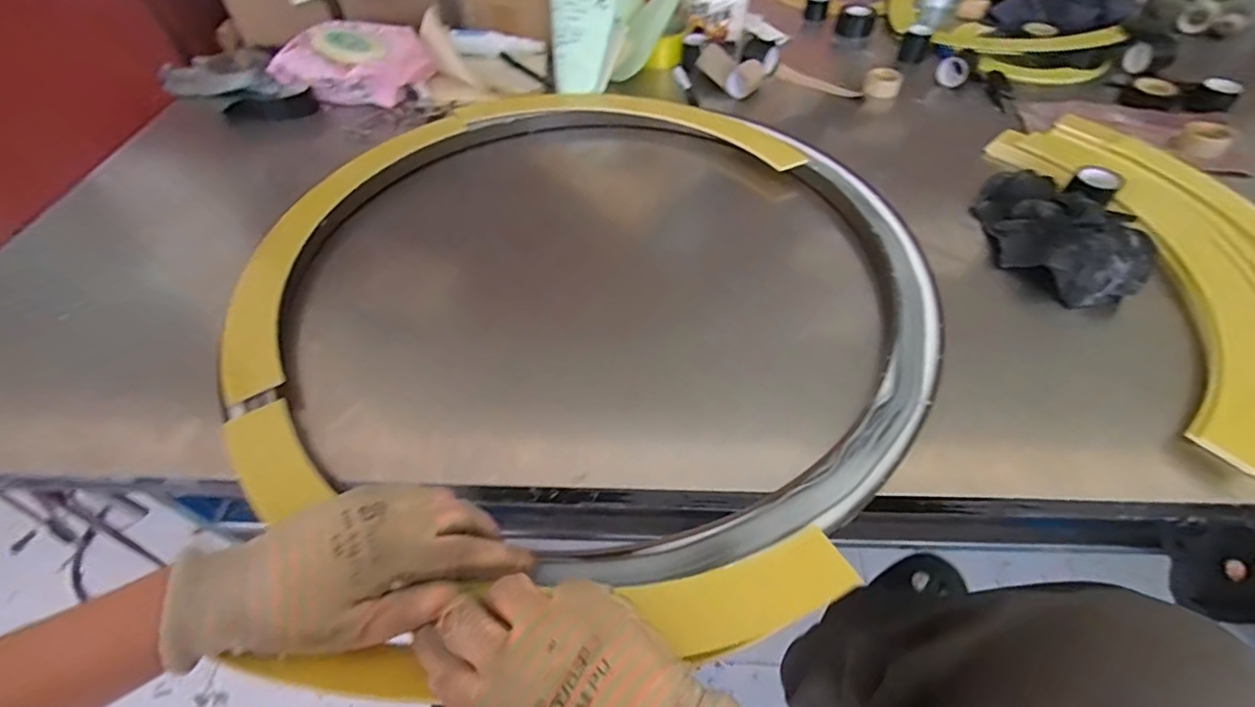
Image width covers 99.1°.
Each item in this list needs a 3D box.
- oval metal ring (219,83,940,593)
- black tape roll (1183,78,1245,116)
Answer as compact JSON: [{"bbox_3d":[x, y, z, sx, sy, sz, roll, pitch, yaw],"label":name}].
[{"bbox_3d":[-0.039,-0.089,0.538,0.604,0.052,0.642,-9,51,-4],"label":"oval metal ring"},{"bbox_3d":[0.733,-0.323,0.666,0.043,0.025,0.042,-36,59,-23],"label":"black tape roll"}]

